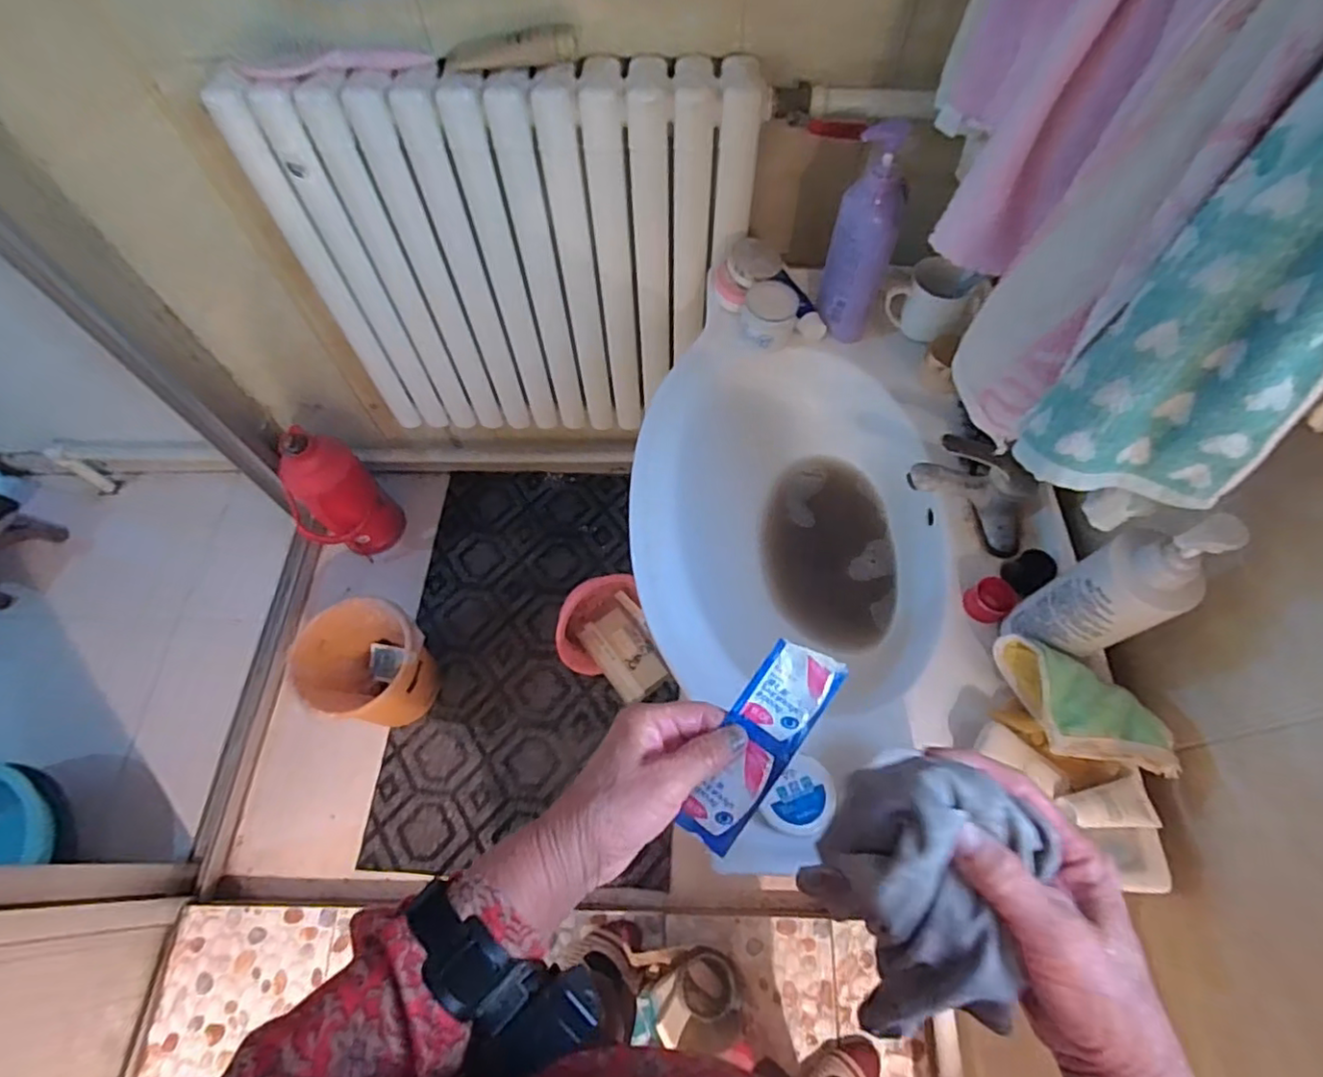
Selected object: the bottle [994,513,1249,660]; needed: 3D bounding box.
[{"bbox_3d":[0.393,0.051,0.556,0.058,0.228,0.079,-24,65,-11],"label":"bottle"}]

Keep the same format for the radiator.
[{"bbox_3d":[-0.233,-0.442,1.111,0.735,0.677,0.147,6,63,5],"label":"radiator"}]

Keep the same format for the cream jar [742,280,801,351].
[{"bbox_3d":[0.153,-0.317,0.896,0.078,0.064,0.073,0,63,1],"label":"cream jar"}]

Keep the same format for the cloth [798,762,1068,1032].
[{"bbox_3d":[0.128,0.179,0.315,0.100,0.072,0.119,18,65,10],"label":"cloth"}]

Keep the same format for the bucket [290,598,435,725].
[{"bbox_3d":[-0.632,0.288,1.387,0.239,0.239,0.227,0,63,1],"label":"bucket"}]

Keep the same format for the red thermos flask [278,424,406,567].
[{"bbox_3d":[-0.797,-0.105,1.536,0.178,0.392,0.182,0,63,1],"label":"red thermos flask"}]

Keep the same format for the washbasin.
[{"bbox_3d":[0.181,0.025,0.802,0.413,0.154,0.651,-5,63,-2],"label":"washbasin"}]

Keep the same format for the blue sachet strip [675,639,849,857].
[{"bbox_3d":[0.059,0.126,0.390,0.047,0.011,0.135,35,84,12],"label":"blue sachet strip"}]

